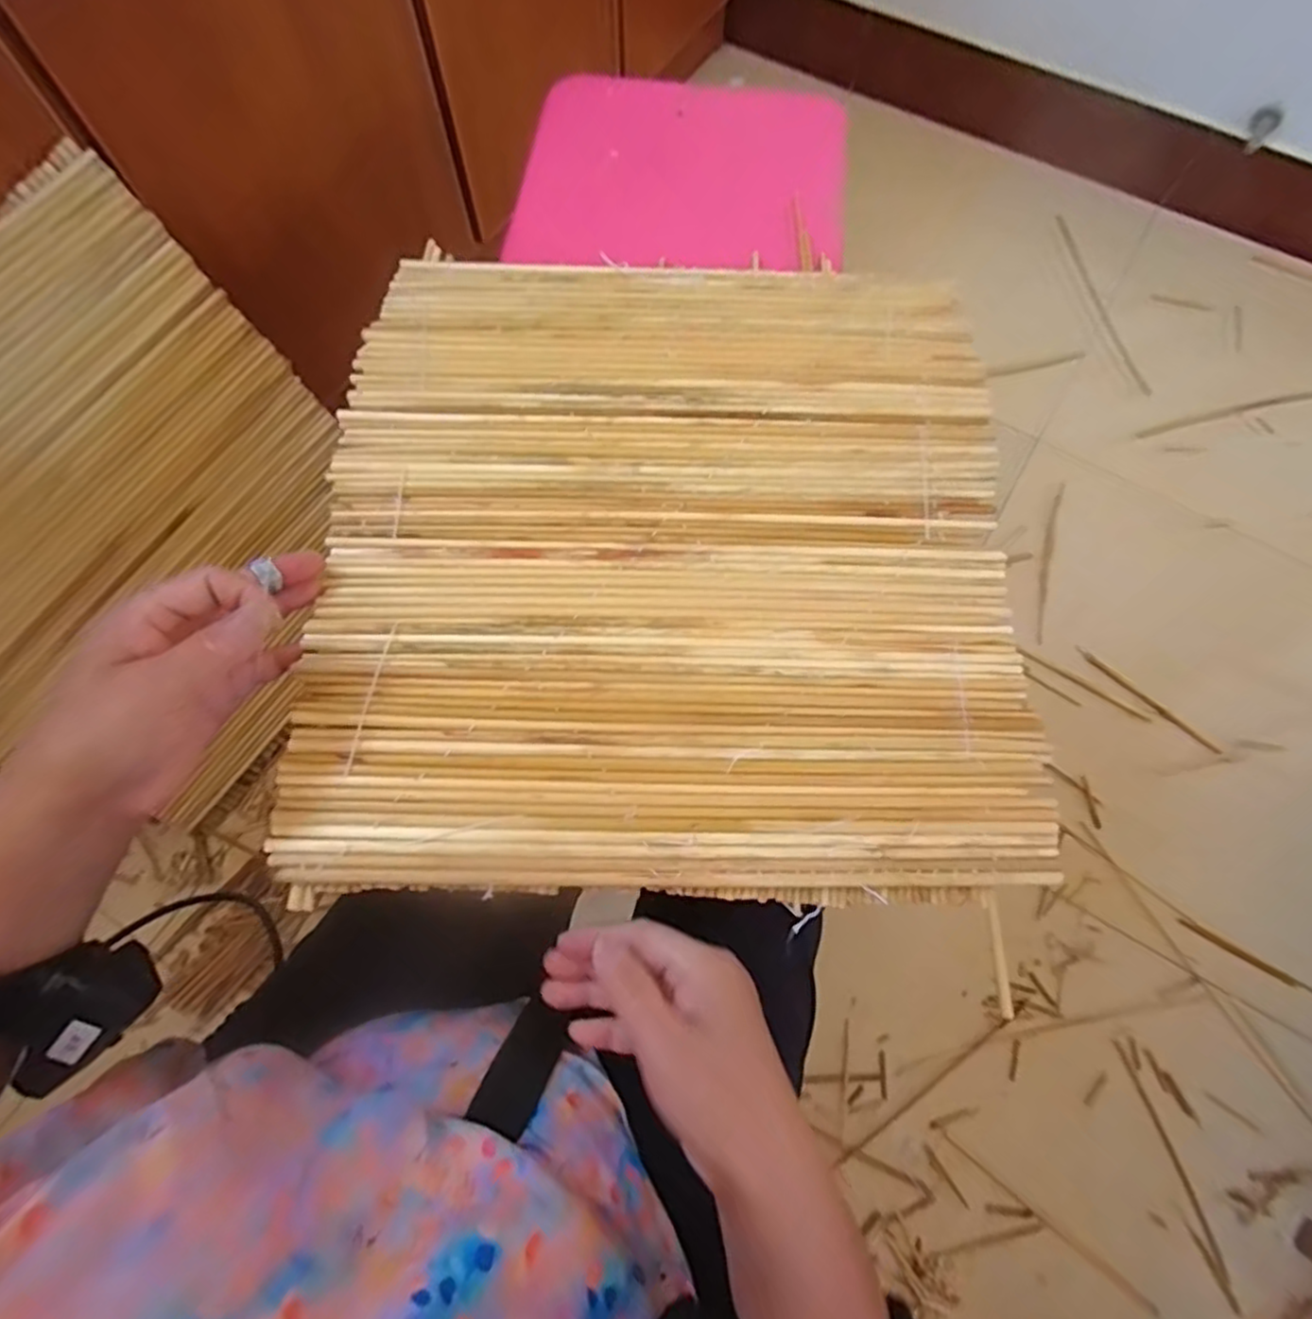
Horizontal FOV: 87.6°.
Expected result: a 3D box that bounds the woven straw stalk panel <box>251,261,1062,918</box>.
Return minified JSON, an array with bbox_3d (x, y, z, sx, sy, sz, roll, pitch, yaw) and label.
[{"bbox_3d":[0.008,-0.080,0.407,0.392,0.025,0.411,-1,69,1],"label":"woven straw stalk panel"}]

